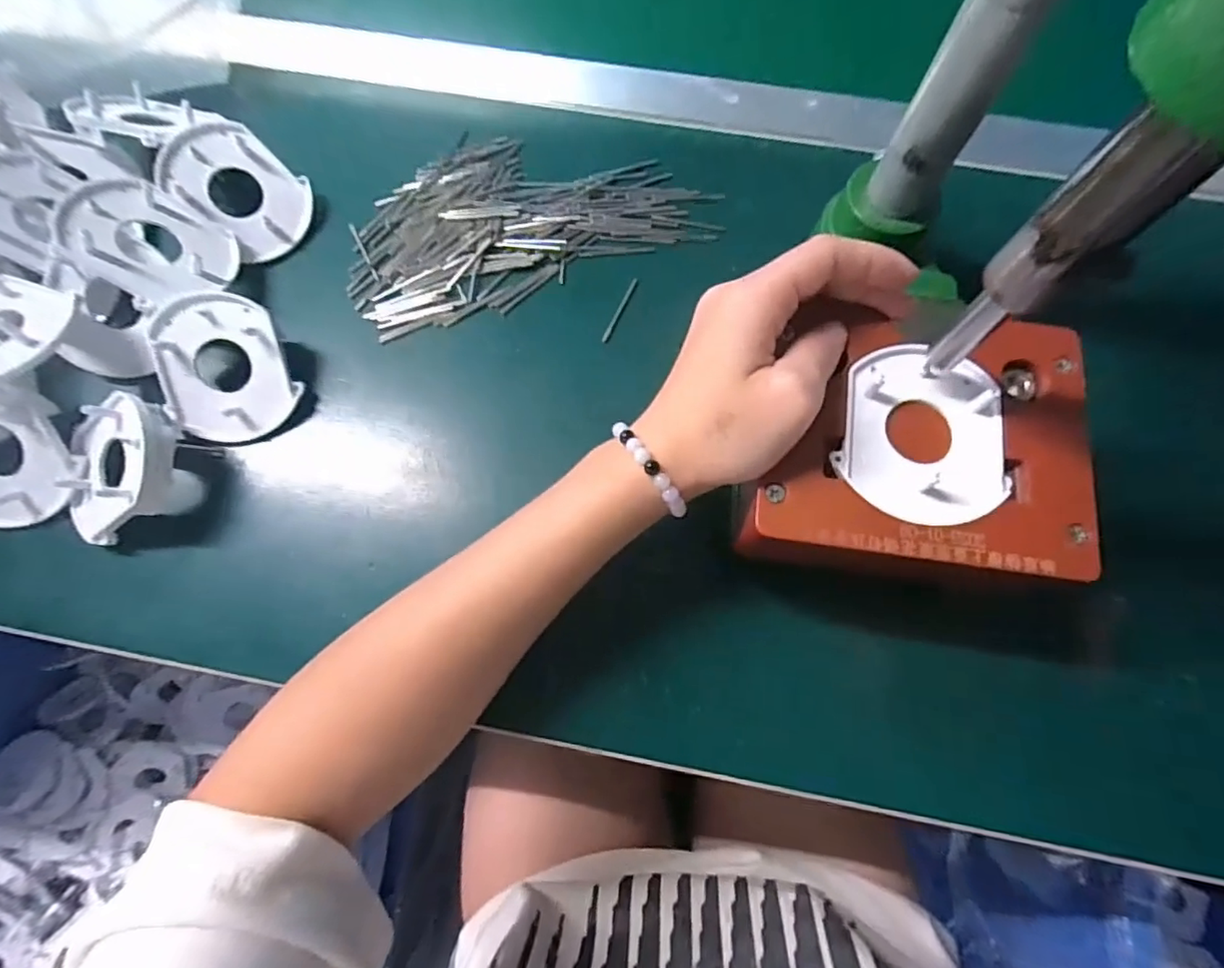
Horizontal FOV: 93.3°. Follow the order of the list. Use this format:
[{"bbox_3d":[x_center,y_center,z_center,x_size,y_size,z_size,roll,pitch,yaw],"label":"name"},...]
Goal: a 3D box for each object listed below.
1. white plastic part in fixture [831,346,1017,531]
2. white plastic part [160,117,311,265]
[{"bbox_3d":[0.117,-0.018,0.217,0.059,0.006,0.067,15,75,6],"label":"white plastic part in fixture"},{"bbox_3d":[-0.199,-0.159,0.311,0.069,0.010,0.053,43,80,-16],"label":"white plastic part"}]

